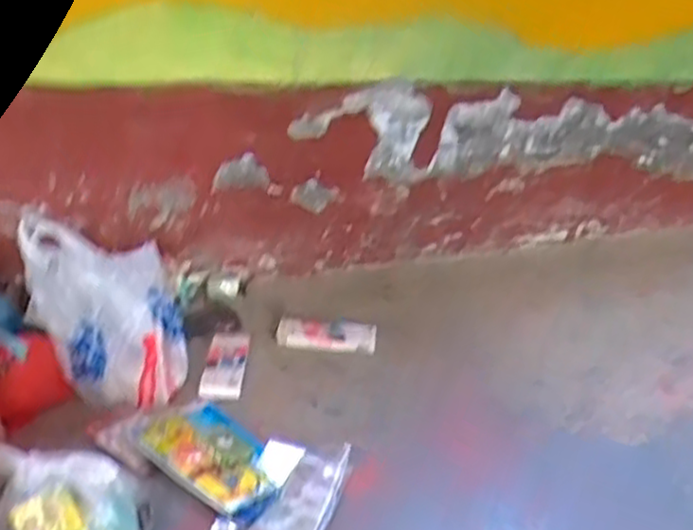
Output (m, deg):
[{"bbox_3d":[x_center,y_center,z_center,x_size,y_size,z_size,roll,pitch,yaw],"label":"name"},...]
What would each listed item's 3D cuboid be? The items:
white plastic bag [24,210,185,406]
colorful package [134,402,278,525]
[{"bbox_3d":[-0.432,0.088,1.369,0.274,0.301,0.204,-5,23,-24],"label":"white plastic bag"},{"bbox_3d":[-0.215,0.311,1.249,0.288,0.025,0.172,22,27,37],"label":"colorful package"}]

